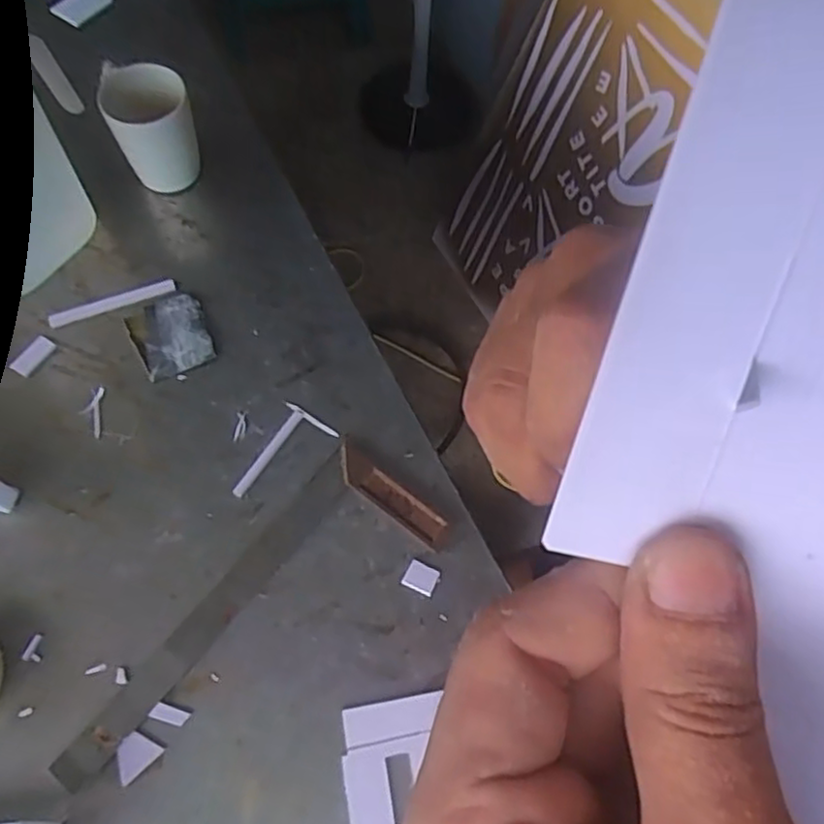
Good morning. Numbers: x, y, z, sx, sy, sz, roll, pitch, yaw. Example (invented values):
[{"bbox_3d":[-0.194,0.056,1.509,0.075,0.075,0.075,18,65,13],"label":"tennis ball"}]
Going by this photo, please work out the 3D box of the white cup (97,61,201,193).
[{"bbox_3d":[-0.232,-0.255,0.638,0.066,0.105,0.062,1,65,-2],"label":"white cup"}]

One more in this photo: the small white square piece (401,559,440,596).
[{"bbox_3d":[0.007,0.124,0.527,0.024,0.004,0.020,26,67,9],"label":"small white square piece"}]

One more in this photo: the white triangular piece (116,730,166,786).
[{"bbox_3d":[-0.186,0.230,0.471,0.030,0.004,0.024,-39,73,-18],"label":"white triangular piece"}]

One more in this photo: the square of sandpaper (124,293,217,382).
[{"bbox_3d":[-0.207,-0.066,0.604,0.062,0.007,0.073,-20,68,-11],"label":"square of sandpaper"}]

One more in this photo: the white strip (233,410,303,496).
[{"bbox_3d":[-0.115,0.032,0.565,0.009,0.004,0.085,30,68,11],"label":"white strip"}]

